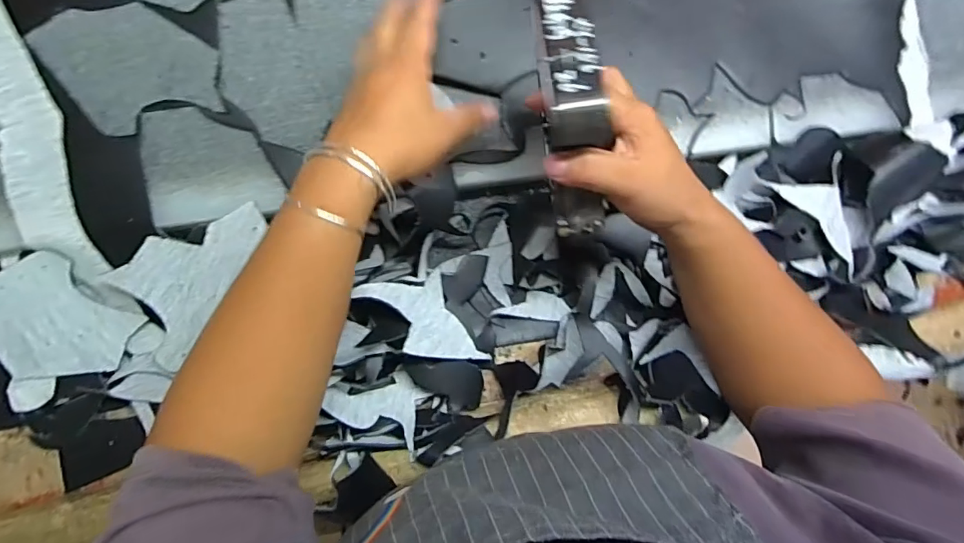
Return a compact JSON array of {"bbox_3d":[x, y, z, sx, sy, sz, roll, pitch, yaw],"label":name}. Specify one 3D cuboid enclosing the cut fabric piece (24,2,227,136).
[{"bbox_3d":[-0.275,-0.162,0.396,0.119,0.006,0.097,-17,90,-8],"label":"cut fabric piece"}]

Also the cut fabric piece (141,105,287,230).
[{"bbox_3d":[-0.217,-0.087,0.403,0.099,0.010,0.091,-9,91,-7],"label":"cut fabric piece"}]

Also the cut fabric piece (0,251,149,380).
[{"bbox_3d":[-0.346,0.040,0.400,0.117,0.014,0.093,45,85,-5],"label":"cut fabric piece"}]

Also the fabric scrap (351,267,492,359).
[{"bbox_3d":[-0.047,0.043,0.405,0.089,0.014,0.084,-16,83,-48],"label":"fabric scrap"}]

